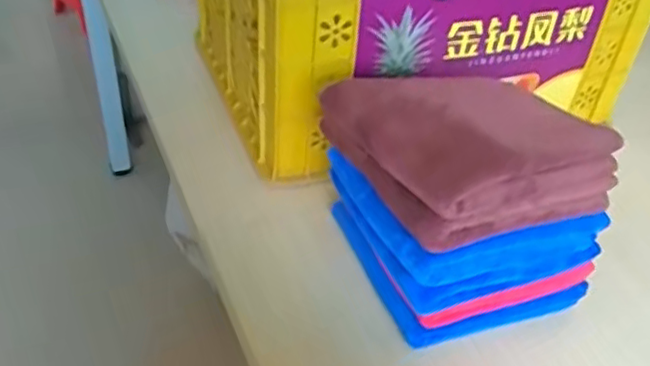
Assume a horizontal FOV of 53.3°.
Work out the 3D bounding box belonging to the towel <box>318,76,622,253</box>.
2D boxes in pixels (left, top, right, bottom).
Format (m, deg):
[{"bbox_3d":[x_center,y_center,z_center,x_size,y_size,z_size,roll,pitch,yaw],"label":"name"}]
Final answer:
[{"bbox_3d":[0.107,-0.040,0.518,0.167,0.062,0.183,-14,41,-21],"label":"towel"}]

